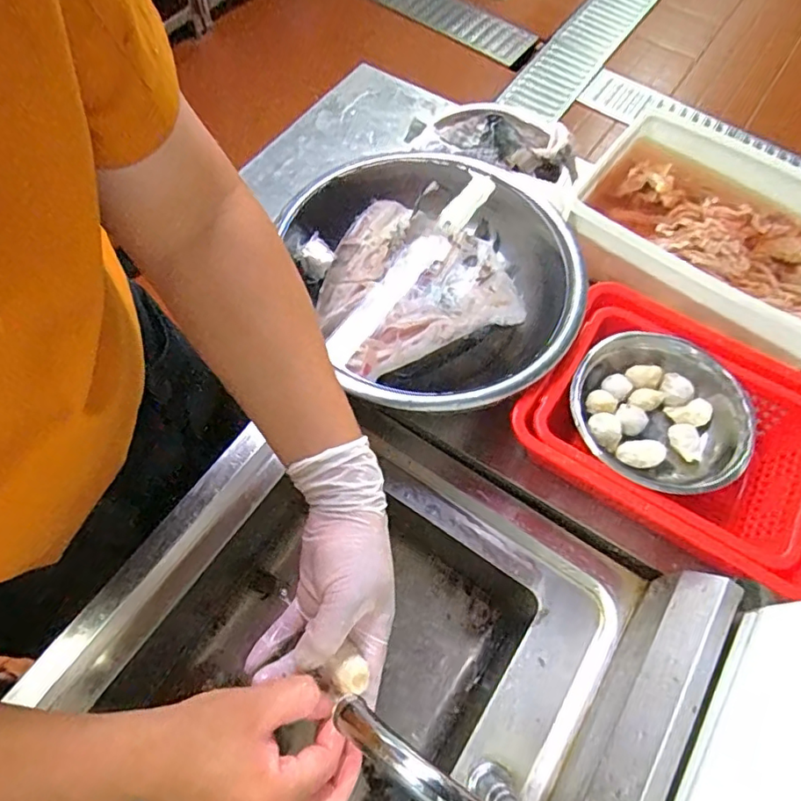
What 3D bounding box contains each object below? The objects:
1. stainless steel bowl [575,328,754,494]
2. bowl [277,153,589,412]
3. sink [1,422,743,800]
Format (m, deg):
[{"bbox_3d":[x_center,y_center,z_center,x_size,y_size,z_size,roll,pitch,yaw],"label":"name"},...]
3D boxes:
[{"bbox_3d":[0.265,0.015,0.581,0.177,0.058,0.178,28,65,10],"label":"stainless steel bowl"},{"bbox_3d":[0.049,-0.141,0.645,0.291,0.097,0.338,-24,67,-14],"label":"bowl"},{"bbox_3d":[-0.048,0.286,0.552,0.475,0.283,0.503,32,66,12],"label":"sink"}]

